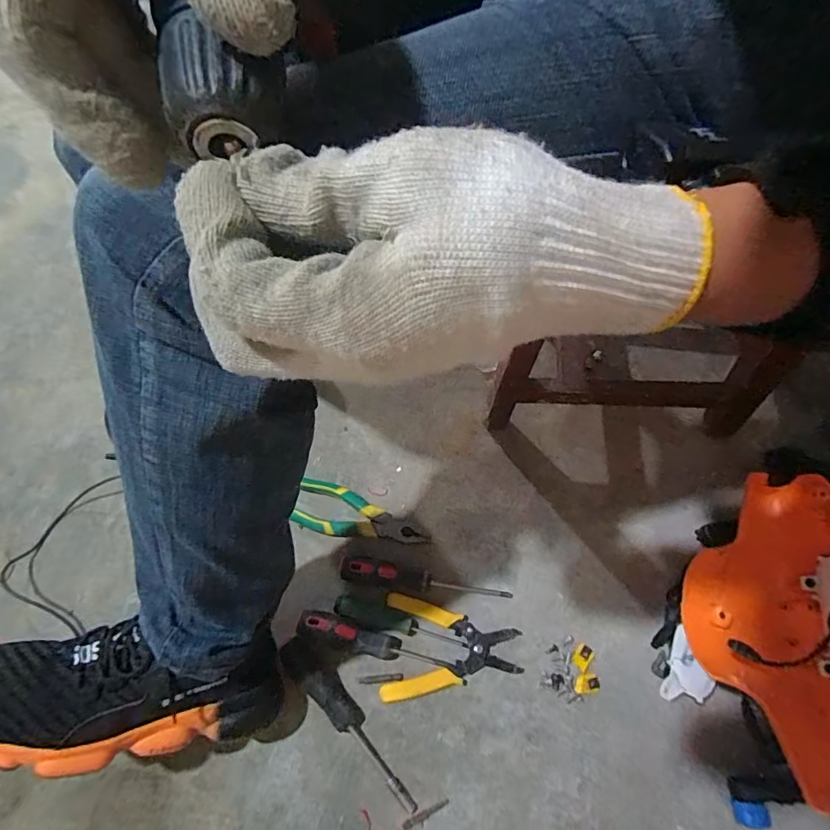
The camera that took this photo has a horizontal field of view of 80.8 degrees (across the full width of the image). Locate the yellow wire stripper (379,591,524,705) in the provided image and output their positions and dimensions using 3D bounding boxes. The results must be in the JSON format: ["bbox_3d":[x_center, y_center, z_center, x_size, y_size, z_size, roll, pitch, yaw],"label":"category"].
[{"bbox_3d":[0.043,0.268,0.558,0.154,0.015,0.109,2,62,0],"label":"yellow wire stripper"}]

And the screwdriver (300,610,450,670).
[{"bbox_3d":[-0.045,0.258,0.546,0.173,0.026,0.029,15,63,7],"label":"screwdriver"}]

